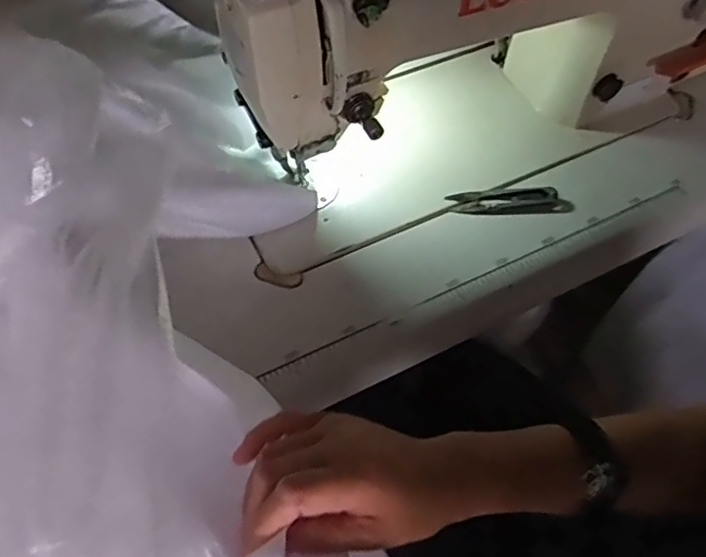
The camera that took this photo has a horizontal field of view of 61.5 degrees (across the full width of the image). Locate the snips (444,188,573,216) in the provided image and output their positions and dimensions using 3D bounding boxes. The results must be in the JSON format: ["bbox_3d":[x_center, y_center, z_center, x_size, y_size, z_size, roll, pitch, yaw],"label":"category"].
[{"bbox_3d":[0.151,-0.072,0.558,0.113,0.007,0.032,4,60,2],"label":"snips"}]

